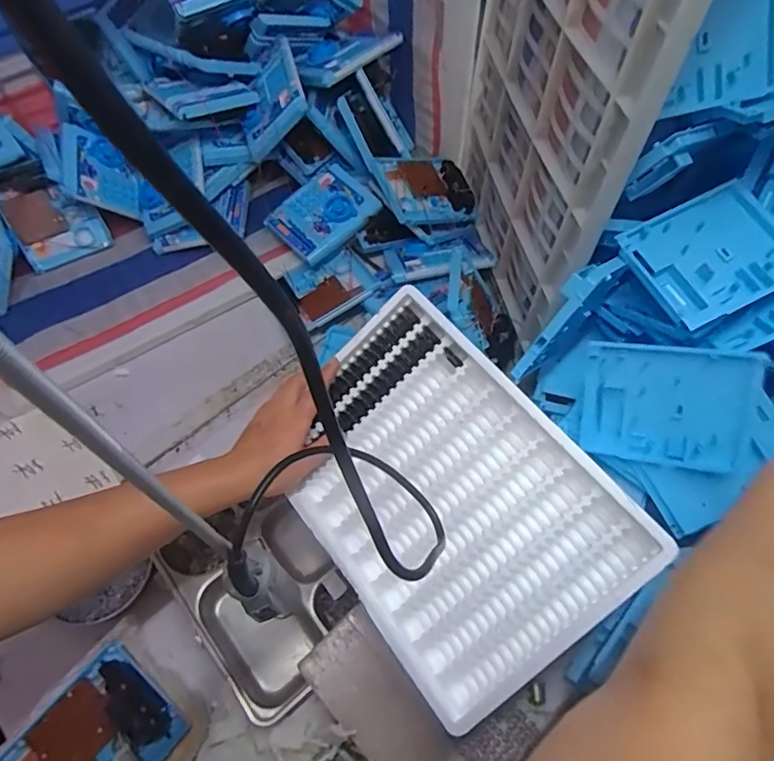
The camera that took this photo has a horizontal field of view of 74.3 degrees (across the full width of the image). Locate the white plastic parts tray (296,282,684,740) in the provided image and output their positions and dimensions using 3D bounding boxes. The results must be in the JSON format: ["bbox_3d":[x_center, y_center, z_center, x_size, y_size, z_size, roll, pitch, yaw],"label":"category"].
[{"bbox_3d":[0.049,0.109,0.503,0.252,0.024,0.342,-45,68,9],"label":"white plastic parts tray"}]

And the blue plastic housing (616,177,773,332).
[{"bbox_3d":[0.342,-0.134,0.540,0.151,0.021,0.129,-29,68,1],"label":"blue plastic housing"}]

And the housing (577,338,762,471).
[{"bbox_3d":[0.294,0.027,0.541,0.156,0.129,0.009,7,19,25],"label":"housing"}]

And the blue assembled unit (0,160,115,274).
[{"bbox_3d":[-0.565,-0.278,0.856,0.132,0.161,0.026,-29,23,-14],"label":"blue assembled unit"}]

